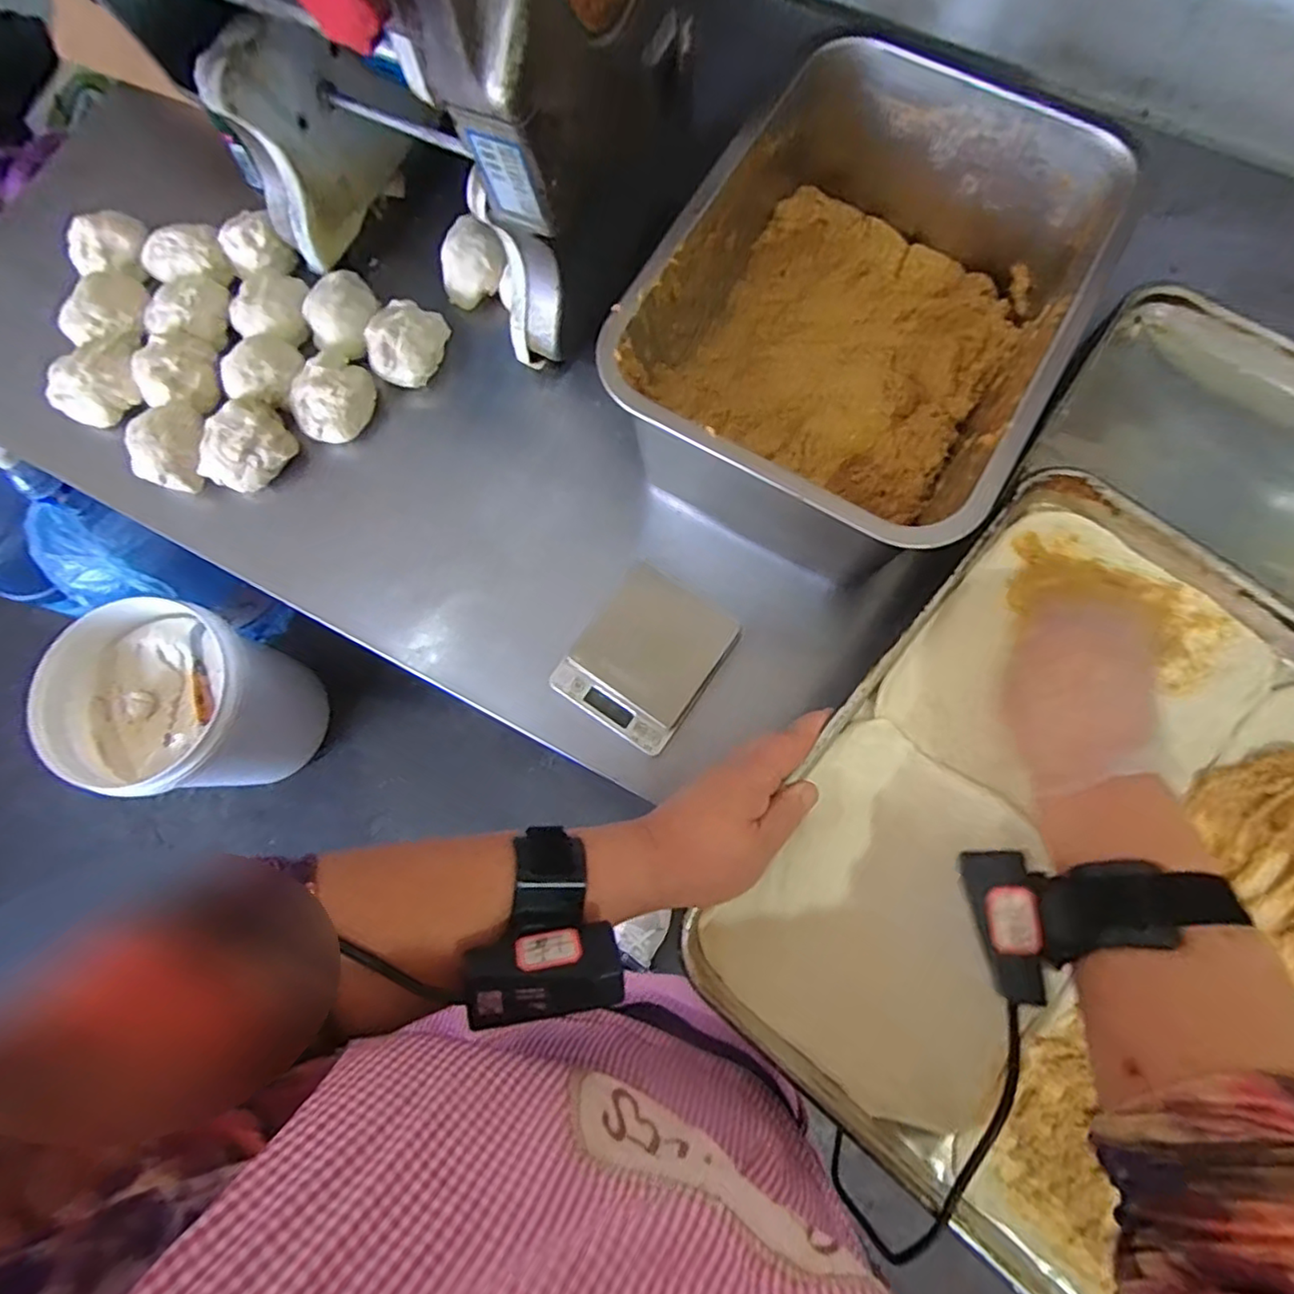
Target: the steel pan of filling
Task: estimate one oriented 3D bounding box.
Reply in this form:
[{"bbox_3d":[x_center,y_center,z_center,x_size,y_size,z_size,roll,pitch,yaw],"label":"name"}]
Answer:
[{"bbox_3d":[0.154,-0.235,0.494,0.255,0.164,0.334,28,78,8],"label":"steel pan of filling"}]

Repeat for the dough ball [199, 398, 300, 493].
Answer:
[{"bbox_3d":[-0.341,-0.169,0.545,0.060,0.043,0.078,33,79,9],"label":"dough ball"}]

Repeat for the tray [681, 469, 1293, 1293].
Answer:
[{"bbox_3d":[0.361,0.210,0.354,0.592,0.042,0.398,39,80,10],"label":"tray"}]

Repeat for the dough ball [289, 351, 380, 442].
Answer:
[{"bbox_3d":[-0.273,-0.215,0.555,0.067,0.037,0.074,24,78,7],"label":"dough ball"}]

